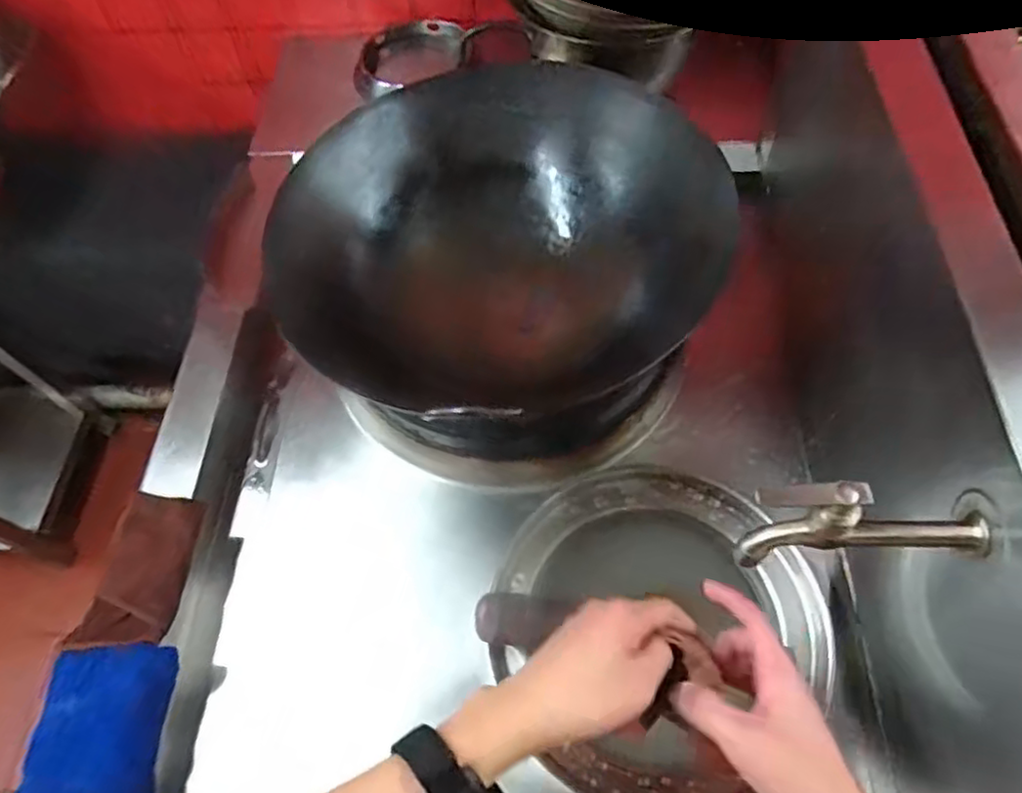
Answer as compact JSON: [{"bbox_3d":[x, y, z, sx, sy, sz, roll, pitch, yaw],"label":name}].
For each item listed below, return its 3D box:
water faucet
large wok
[{"bbox_3d":[0.239,0.084,0.435,0.153,0.083,0.040,-4,60,1],"label":"water faucet"},{"bbox_3d":[-0.007,-0.172,0.763,0.430,0.189,0.405,-1,60,2],"label":"large wok"}]

